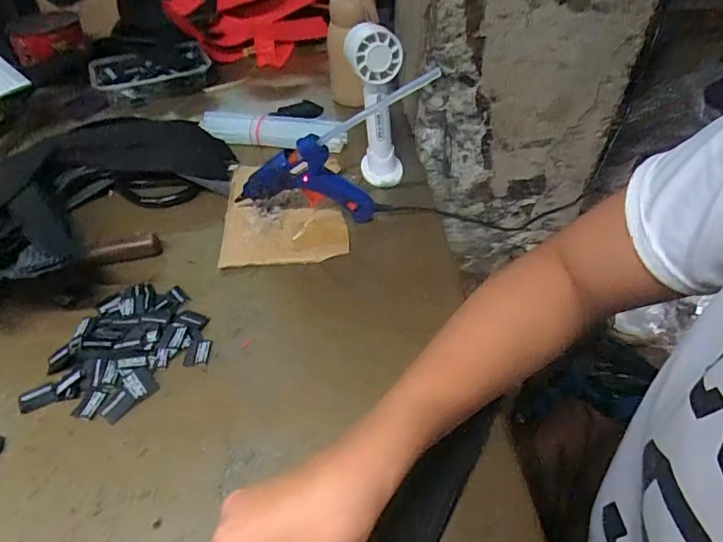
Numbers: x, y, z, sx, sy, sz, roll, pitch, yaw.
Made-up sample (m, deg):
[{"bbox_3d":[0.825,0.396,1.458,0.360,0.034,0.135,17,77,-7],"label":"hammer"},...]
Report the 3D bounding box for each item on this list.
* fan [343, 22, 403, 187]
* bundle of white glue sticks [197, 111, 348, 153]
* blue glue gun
[{"bbox_3d":[0.015,-0.175,0.525,0.057,0.158,0.066,-3,46,-1],"label":"fan"},{"bbox_3d":[-0.111,-0.179,0.616,0.191,0.035,0.031,8,47,10],"label":"bundle of white glue sticks"},{"bbox_3d":[-0.057,-0.091,0.482,0.134,0.088,0.024,-1,46,2],"label":"blue glue gun"}]

